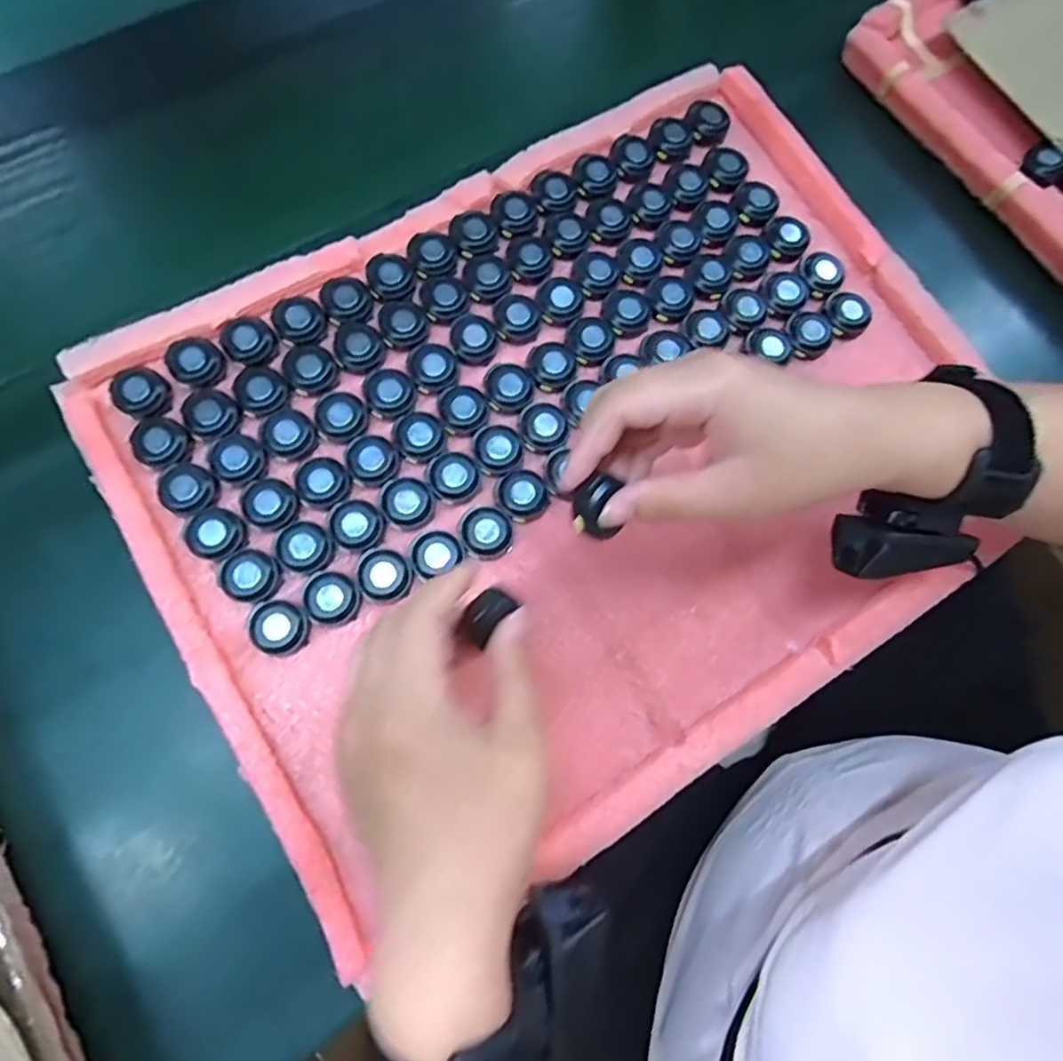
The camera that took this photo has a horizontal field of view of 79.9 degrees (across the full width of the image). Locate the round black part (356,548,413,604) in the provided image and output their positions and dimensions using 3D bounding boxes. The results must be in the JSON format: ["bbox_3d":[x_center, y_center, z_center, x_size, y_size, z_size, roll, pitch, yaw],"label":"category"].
[{"bbox_3d":[-0.081,0.024,0.349,0.028,0.011,0.027,1,73,-2],"label":"round black part"}]

